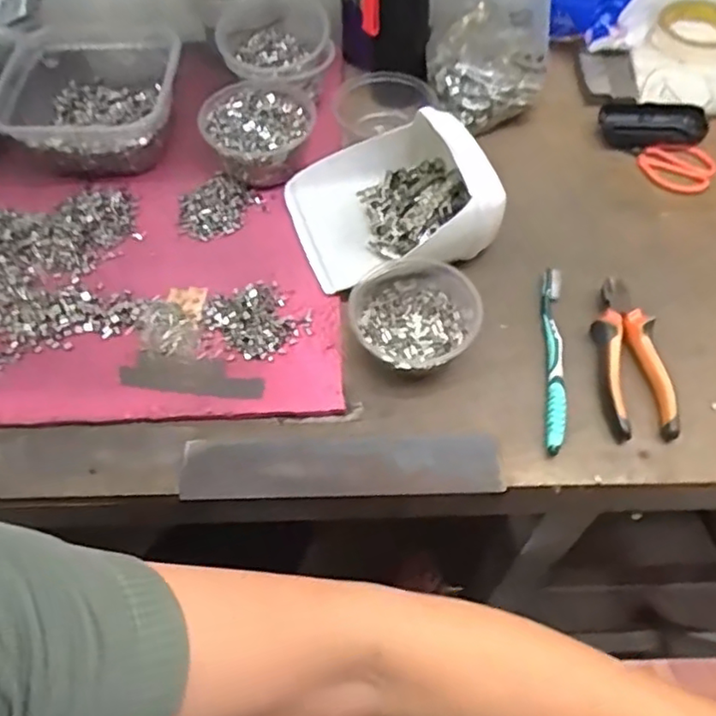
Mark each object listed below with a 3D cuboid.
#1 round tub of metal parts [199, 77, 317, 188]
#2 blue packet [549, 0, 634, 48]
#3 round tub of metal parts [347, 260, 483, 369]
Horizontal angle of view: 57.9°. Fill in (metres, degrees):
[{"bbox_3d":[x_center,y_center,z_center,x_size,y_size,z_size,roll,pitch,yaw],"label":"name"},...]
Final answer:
[{"bbox_3d":[-0.098,-0.232,0.656,0.107,0.056,0.109,-1,56,1],"label":"round tub of metal parts"},{"bbox_3d":[0.259,-0.390,0.715,0.110,0.080,0.024,-10,57,-5],"label":"blue packet"},{"bbox_3d":[0.049,-0.031,0.559,0.107,0.041,0.103,-1,56,1],"label":"round tub of metal parts"}]

